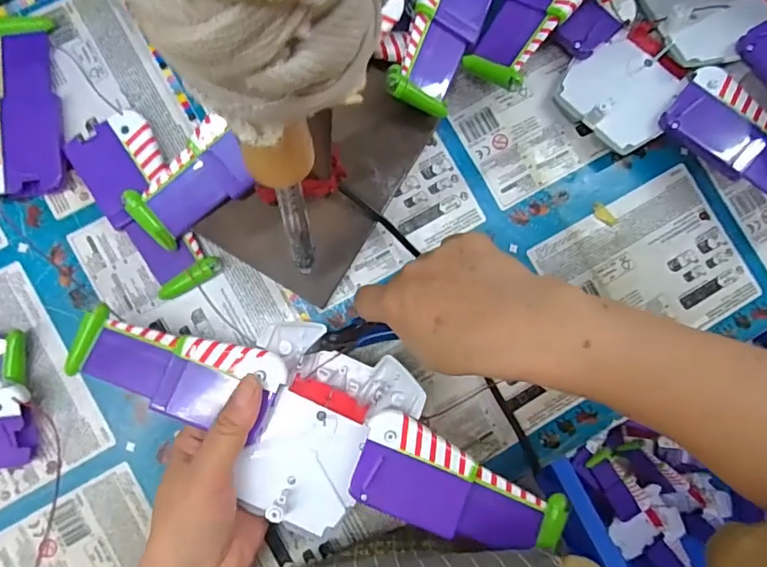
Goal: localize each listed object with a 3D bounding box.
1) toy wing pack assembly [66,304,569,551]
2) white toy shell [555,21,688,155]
[{"bbox_3d":[-0.039,0.086,0.306,0.287,0.030,0.100,22,86,3],"label":"toy wing pack assembly"},{"bbox_3d":[0.169,-0.134,0.362,0.083,0.028,0.072,-31,90,-7],"label":"white toy shell"}]

